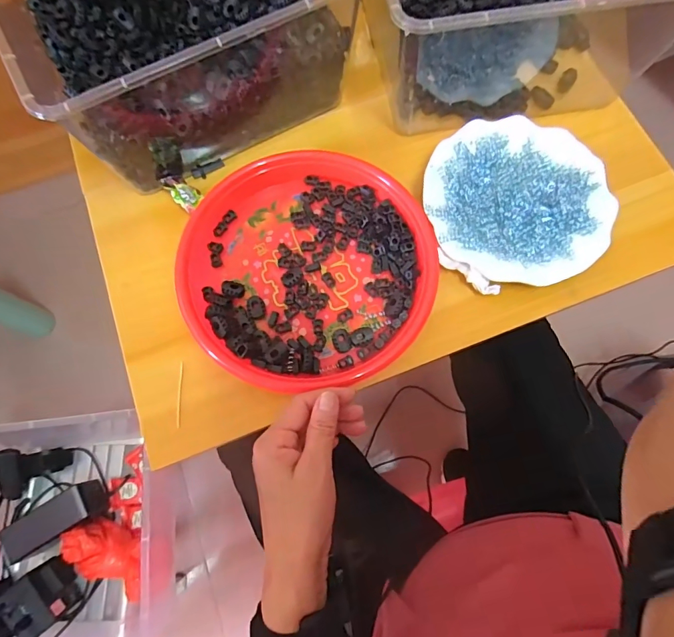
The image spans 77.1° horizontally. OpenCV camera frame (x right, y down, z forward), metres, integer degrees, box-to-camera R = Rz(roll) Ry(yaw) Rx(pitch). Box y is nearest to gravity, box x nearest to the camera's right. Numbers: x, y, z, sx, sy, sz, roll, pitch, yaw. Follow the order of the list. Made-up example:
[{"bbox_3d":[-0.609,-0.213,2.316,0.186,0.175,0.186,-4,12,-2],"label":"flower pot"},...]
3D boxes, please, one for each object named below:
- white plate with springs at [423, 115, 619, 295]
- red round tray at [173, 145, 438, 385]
[{"bbox_3d":[0.177,-0.119,0.422,0.176,0.018,0.178,-9,74,-2],"label":"white plate with springs"},{"bbox_3d":[-0.032,-0.058,0.413,0.229,0.025,0.248,0,74,1],"label":"red round tray"}]

